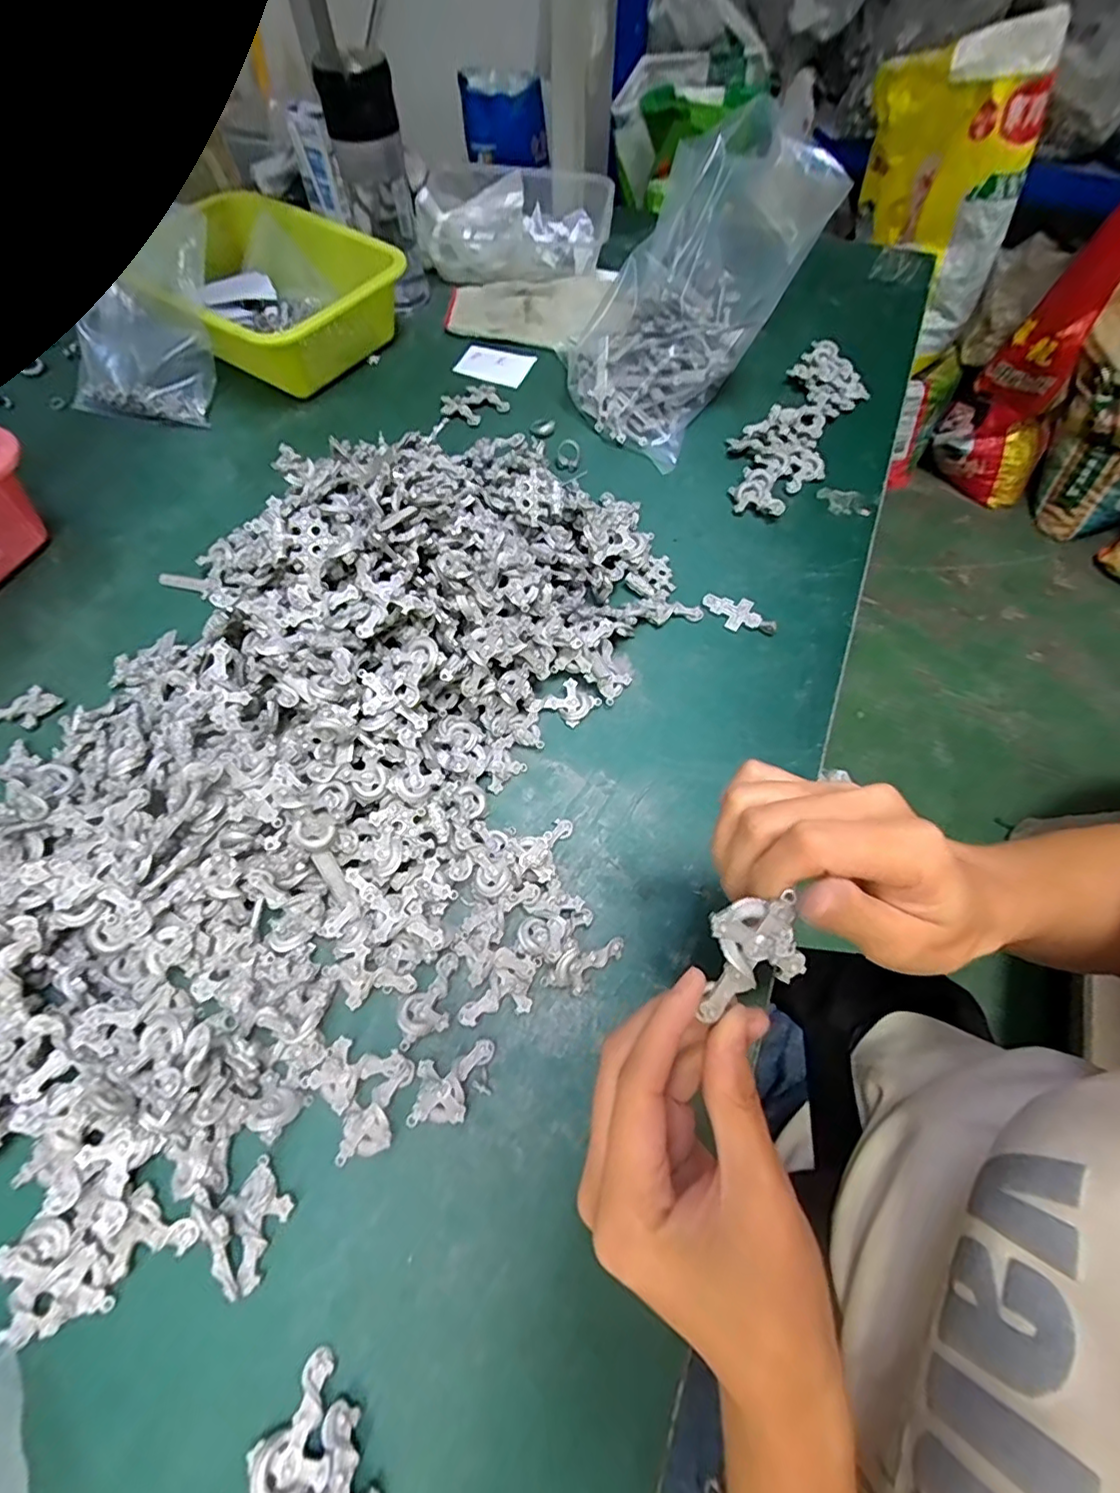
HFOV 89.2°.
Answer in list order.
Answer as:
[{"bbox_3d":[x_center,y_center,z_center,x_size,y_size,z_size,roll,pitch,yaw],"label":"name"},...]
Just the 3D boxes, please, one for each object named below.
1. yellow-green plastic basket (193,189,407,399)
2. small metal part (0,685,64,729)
[{"bbox_3d":[-0.309,-0.477,0.599,0.249,0.073,0.190,38,69,18],"label":"yellow-green plastic basket"},{"bbox_3d":[-0.378,-0.025,0.403,0.031,0.008,0.038,30,67,15],"label":"small metal part"}]

